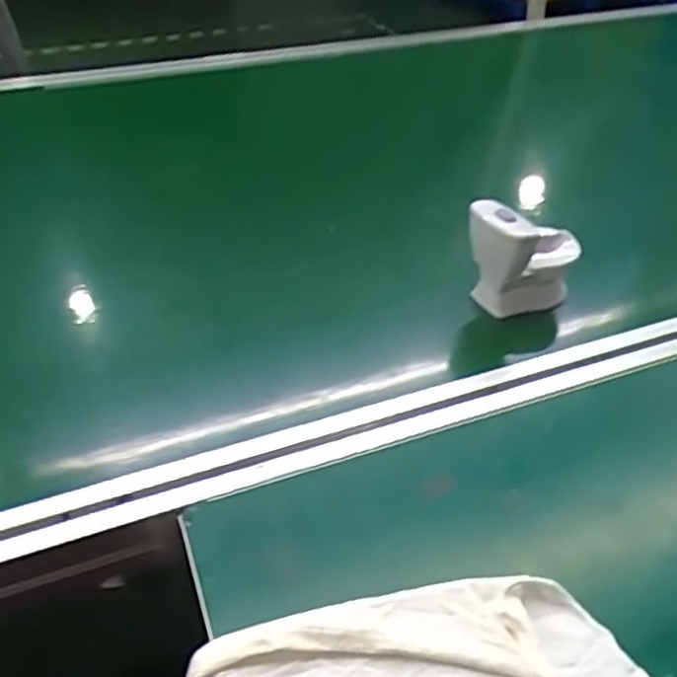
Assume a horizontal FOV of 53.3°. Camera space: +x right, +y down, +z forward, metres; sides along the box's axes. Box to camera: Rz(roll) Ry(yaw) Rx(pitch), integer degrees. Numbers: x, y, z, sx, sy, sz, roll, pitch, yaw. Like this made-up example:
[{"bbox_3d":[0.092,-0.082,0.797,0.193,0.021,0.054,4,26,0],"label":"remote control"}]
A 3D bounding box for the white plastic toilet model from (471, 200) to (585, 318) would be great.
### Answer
[{"bbox_3d":[0.170,-0.078,0.608,0.102,0.095,0.059,-21,45,-24],"label":"white plastic toilet model"}]

